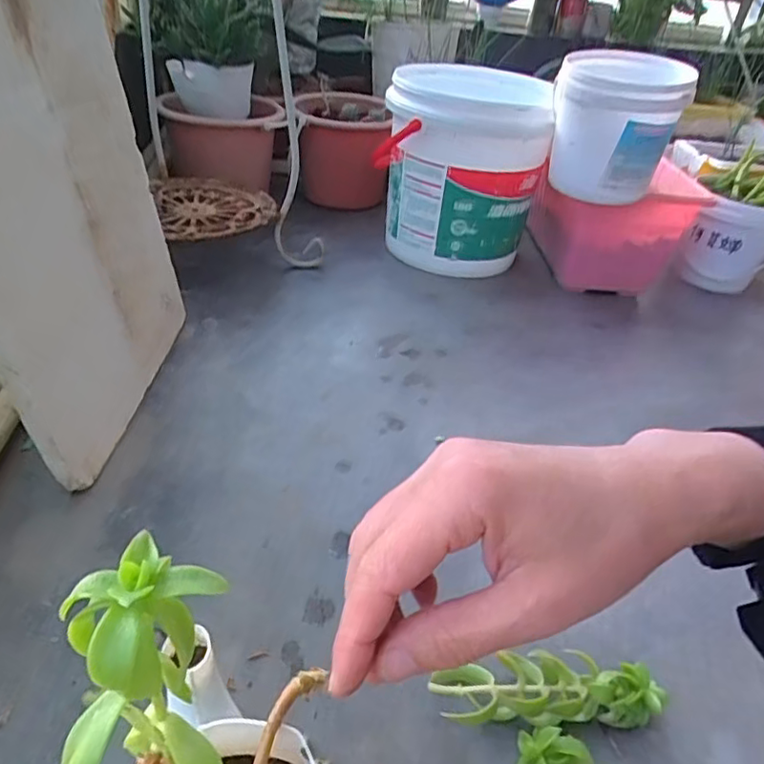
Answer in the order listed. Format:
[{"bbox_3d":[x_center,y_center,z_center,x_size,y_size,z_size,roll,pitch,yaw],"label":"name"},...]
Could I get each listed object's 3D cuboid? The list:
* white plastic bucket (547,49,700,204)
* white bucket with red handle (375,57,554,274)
[{"bbox_3d":[0.307,-0.339,0.798,0.160,0.163,0.168,15,38,11],"label":"white plastic bucket"},{"bbox_3d":[0.125,-0.327,0.942,0.235,0.267,0.235,12,38,7],"label":"white bucket with red handle"}]

